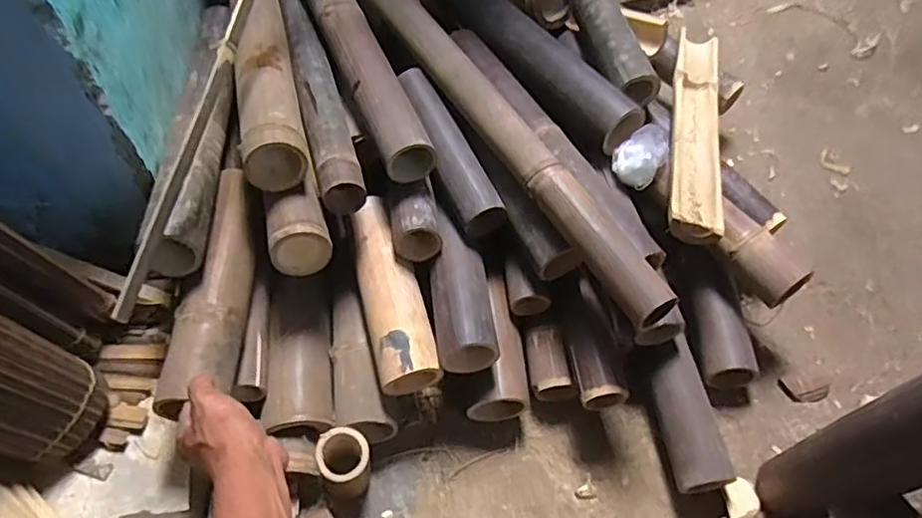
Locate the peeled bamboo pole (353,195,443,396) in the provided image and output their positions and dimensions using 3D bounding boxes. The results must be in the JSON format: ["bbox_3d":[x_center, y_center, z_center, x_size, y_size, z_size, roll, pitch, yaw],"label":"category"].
[{"bbox_3d":[-0.085,0.042,0.735,0.071,0.081,0.228,-12,57,-9],"label":"peeled bamboo pole"}]

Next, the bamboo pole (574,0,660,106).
[{"bbox_3d":[0.222,-0.326,0.885,0.055,0.044,0.261,-9,57,-7],"label":"bamboo pole"}]

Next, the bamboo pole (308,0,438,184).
[{"bbox_3d":[-0.138,-0.273,0.807,0.064,0.051,0.430,-19,59,-13],"label":"bamboo pole"}]

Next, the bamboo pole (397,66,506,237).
[{"bbox_3d":[-0.019,-0.143,0.770,0.054,0.059,0.242,-21,59,-14],"label":"bamboo pole"}]

